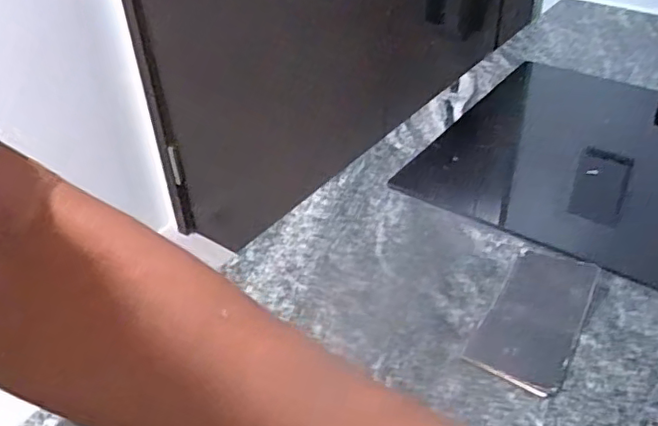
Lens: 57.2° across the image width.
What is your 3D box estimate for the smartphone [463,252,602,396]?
[{"bbox_3d":[0.129,0.064,0.378,0.053,0.012,0.107,19,43,26],"label":"smartphone"}]

